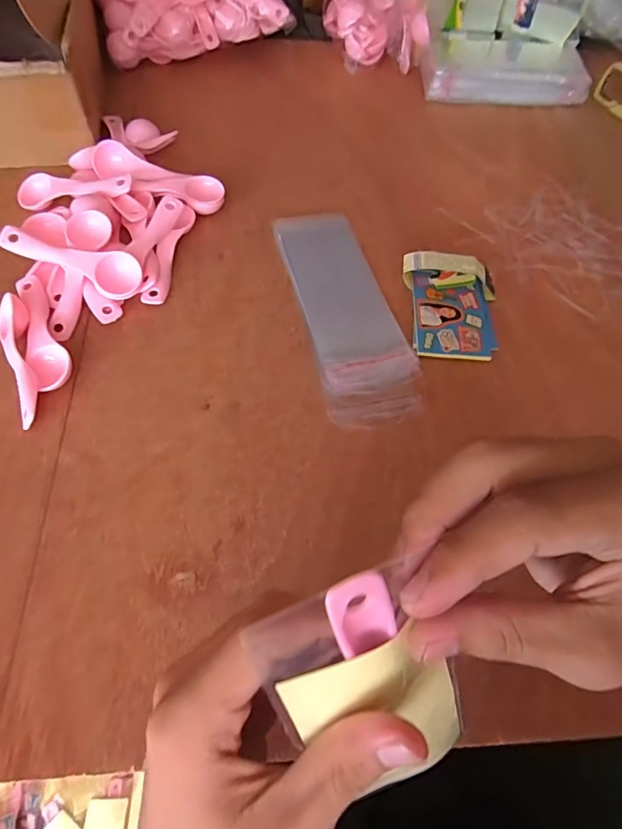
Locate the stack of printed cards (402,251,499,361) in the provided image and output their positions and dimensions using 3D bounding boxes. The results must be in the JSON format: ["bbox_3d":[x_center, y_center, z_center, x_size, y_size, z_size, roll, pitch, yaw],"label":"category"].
[{"bbox_3d":[0.115,-0.089,0.383,0.079,0.028,0.089,8,59,2],"label":"stack of printed cards"}]

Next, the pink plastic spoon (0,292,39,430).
[{"bbox_3d":[-0.206,-0.038,0.335,0.022,0.028,0.101,-21,63,-14],"label":"pink plastic spoon"}]

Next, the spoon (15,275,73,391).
[{"bbox_3d":[-0.203,-0.062,0.353,0.026,0.018,0.109,-25,64,-16],"label":"spoon"}]

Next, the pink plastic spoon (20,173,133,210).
[{"bbox_3d":[-0.215,-0.200,0.418,0.108,0.026,0.033,12,60,4],"label":"pink plastic spoon"}]

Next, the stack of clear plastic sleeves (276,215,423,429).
[{"bbox_3d":[0.028,-0.091,0.394,0.075,0.005,0.223,-11,61,-9],"label":"stack of clear plastic sleeves"}]

